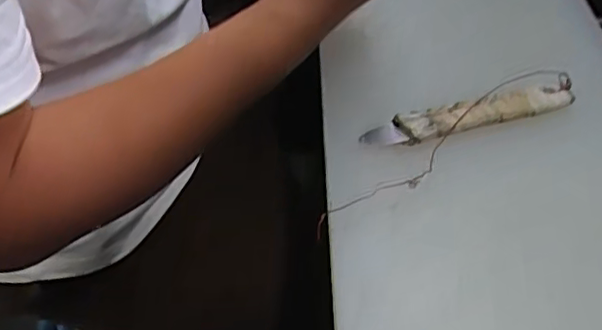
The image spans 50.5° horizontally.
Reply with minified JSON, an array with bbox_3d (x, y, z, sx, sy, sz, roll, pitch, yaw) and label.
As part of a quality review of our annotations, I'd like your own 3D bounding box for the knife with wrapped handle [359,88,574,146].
[{"bbox_3d":[0.124,-0.037,0.466,0.163,0.013,0.020,-13,47,-10],"label":"knife with wrapped handle"}]

